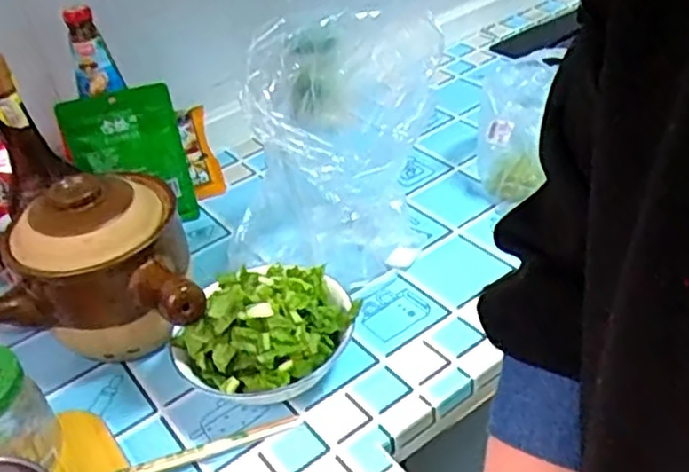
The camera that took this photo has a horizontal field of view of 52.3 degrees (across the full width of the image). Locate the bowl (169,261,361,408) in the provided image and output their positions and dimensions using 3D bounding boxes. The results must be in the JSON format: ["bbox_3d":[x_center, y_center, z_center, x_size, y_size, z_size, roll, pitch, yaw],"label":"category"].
[{"bbox_3d":[-0.078,0.089,0.681,0.173,0.104,0.141,-17,38,-11],"label":"bowl"}]

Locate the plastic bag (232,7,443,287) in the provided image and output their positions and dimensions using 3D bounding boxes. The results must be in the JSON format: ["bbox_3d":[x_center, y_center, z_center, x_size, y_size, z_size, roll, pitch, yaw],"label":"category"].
[{"bbox_3d":[-0.014,-0.103,0.791,0.191,0.250,0.220,8,40,19],"label":"plastic bag"}]

